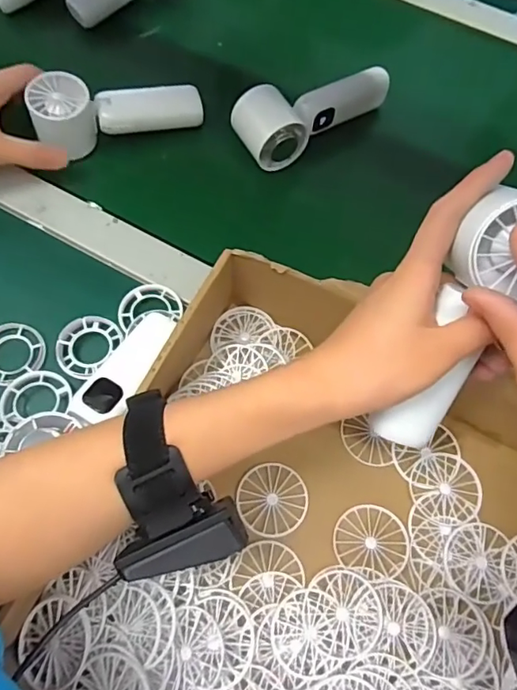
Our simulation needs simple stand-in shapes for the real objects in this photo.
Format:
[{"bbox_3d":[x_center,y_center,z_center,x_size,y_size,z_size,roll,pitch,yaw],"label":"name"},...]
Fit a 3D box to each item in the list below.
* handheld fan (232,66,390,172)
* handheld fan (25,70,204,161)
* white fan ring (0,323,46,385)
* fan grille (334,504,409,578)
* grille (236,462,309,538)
[{"bbox_3d":[0.055,-0.220,0.504,0.153,0.044,0.059,-21,70,-9],"label":"handheld fan"},{"bbox_3d":[-0.129,-0.219,0.495,0.149,0.057,0.045,-8,69,-4],"label":"handheld fan"},{"bbox_3d":[-0.198,0.006,0.423,0.052,0.012,0.051,0,68,-1],"label":"white fan ring"},{"bbox_3d":[0.079,0.134,0.369,0.049,0.007,0.044,13,69,5],"label":"fan grille"},{"bbox_3d":[0.010,0.110,0.382,0.048,0.004,0.050,0,68,-1],"label":"grille"}]

